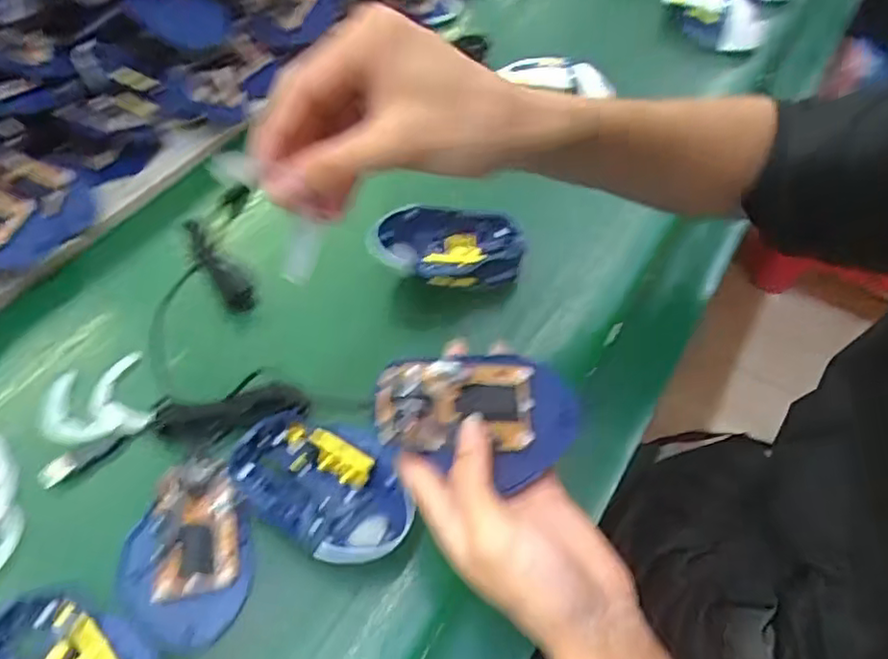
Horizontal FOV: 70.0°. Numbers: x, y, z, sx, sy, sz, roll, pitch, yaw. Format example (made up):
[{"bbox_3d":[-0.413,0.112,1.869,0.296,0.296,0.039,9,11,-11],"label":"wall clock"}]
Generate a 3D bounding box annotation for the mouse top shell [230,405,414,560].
[{"bbox_3d":[-0.071,0.095,0.389,0.116,0.030,0.072,31,54,22],"label":"mouse top shell"}]

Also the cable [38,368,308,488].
[{"bbox_3d":[-0.177,0.063,0.422,0.163,0.027,0.026,-14,52,-15],"label":"cable"}]

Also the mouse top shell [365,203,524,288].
[{"bbox_3d":[0.002,-0.061,0.509,0.121,0.038,0.072,7,49,3],"label":"mouse top shell"}]

